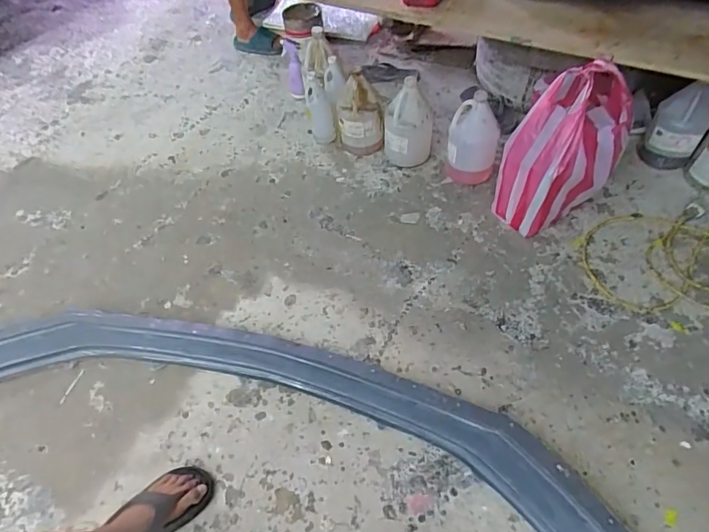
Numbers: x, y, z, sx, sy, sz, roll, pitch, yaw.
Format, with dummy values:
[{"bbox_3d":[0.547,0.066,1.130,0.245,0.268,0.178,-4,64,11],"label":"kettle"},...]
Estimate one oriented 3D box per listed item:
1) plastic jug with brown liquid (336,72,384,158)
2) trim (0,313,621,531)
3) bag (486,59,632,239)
[{"bbox_3d":[0.017,-0.501,1.559,0.150,0.271,0.126,-5,53,1],"label":"plastic jug with brown liquid"},{"bbox_3d":[-0.307,0.416,1.040,1.945,0.176,0.628,13,55,11],"label":"trim"},{"bbox_3d":[0.552,-0.295,1.269,0.263,0.423,0.212,25,59,22],"label":"bag"}]

